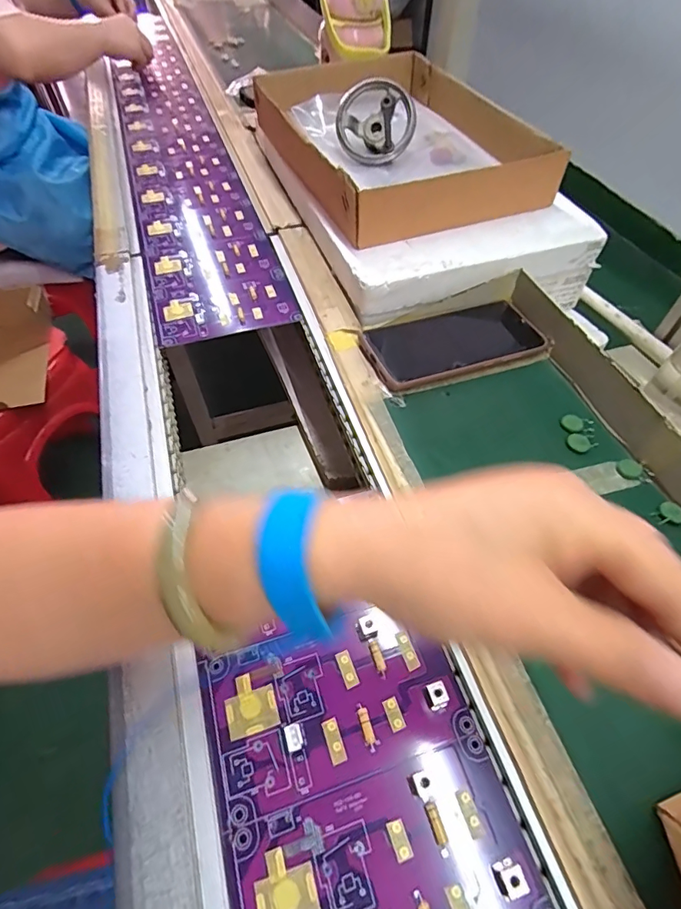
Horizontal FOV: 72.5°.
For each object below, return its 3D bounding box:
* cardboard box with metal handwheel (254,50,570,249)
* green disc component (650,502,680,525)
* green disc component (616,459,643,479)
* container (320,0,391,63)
[{"bbox_3d":[0.055,-0.390,0.556,0.242,0.066,0.365,-17,56,-13],"label":"cardboard box with metal handwheel"},{"bbox_3d":[0.235,0.043,0.331,0.024,0.006,0.016,-27,59,-23],"label":"green disc component"},{"bbox_3d":[0.220,0.011,0.354,0.017,0.005,0.016,1,54,-1],"label":"green disc component"},{"bbox_3d":[0.021,-0.615,0.654,0.103,0.092,0.092,5,54,2],"label":"container"}]

